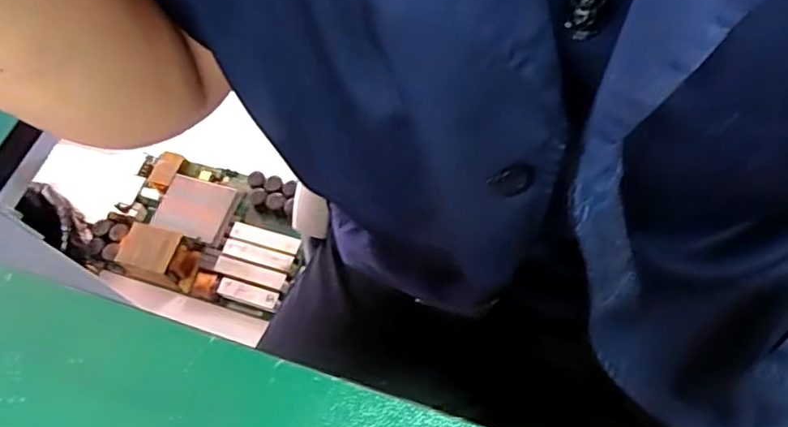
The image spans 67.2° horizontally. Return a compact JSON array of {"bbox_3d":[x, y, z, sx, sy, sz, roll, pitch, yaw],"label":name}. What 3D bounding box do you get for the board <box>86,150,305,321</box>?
[{"bbox_3d":[-0.297,0.020,0.915,0.327,0.073,0.219,13,65,13],"label":"board"}]

